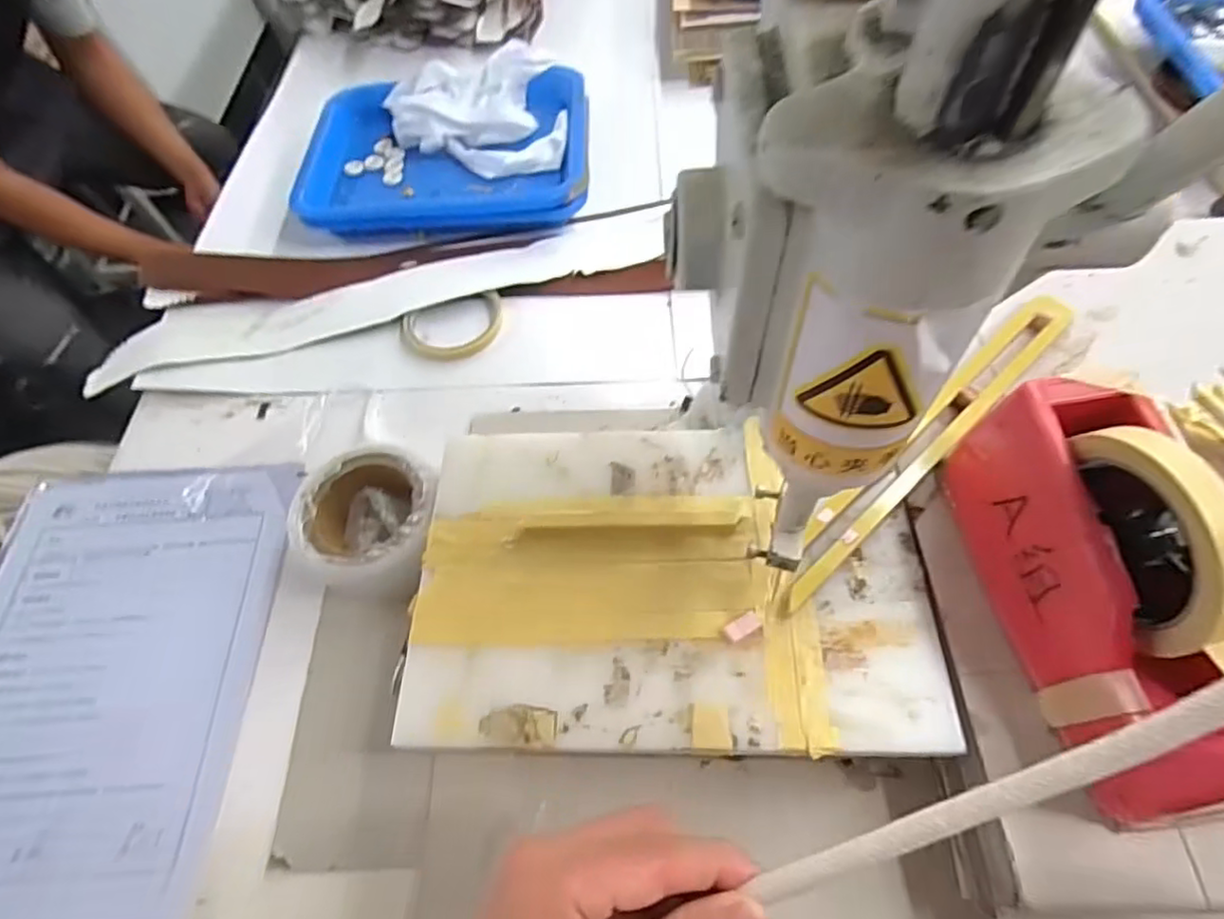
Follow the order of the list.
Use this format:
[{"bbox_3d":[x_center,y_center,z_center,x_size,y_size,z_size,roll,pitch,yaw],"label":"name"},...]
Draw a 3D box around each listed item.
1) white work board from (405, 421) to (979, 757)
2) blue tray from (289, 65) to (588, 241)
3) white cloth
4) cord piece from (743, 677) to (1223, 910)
[{"bbox_3d":[0.032,0.067,0.382,0.293,0.007,0.196,-1,60,3],"label":"white work board"},{"bbox_3d":[-0.171,-0.322,0.667,0.292,0.043,0.211,-4,60,1],"label":"blue tray"},{"bbox_3d":[-0.143,-0.368,0.673,0.180,0.044,0.172,-5,60,1],"label":"white cloth"},{"bbox_3d":[0.129,0.096,0.194,0.195,0.011,0.013,-38,59,20],"label":"cord piece"}]

